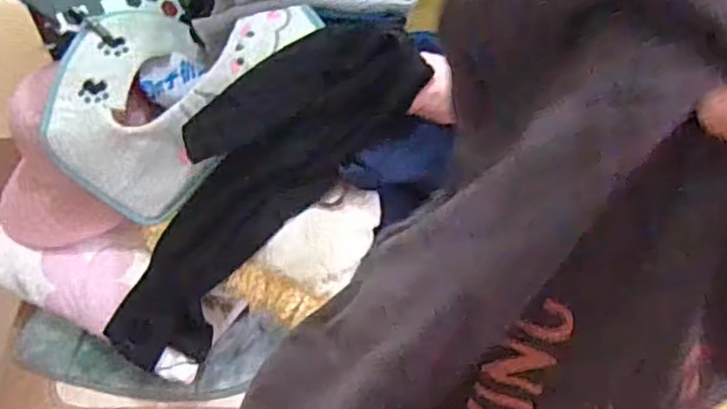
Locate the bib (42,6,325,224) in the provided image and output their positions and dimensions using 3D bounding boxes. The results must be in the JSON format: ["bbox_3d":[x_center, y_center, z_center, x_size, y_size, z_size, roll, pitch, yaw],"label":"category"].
[{"bbox_3d":[-0.258,-0.144,0.834,0.308,0.170,0.289,27,57,22],"label":"bib"}]

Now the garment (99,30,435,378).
[{"bbox_3d":[-0.148,-0.013,0.790,0.149,0.091,0.512,43,97,30],"label":"garment"}]

